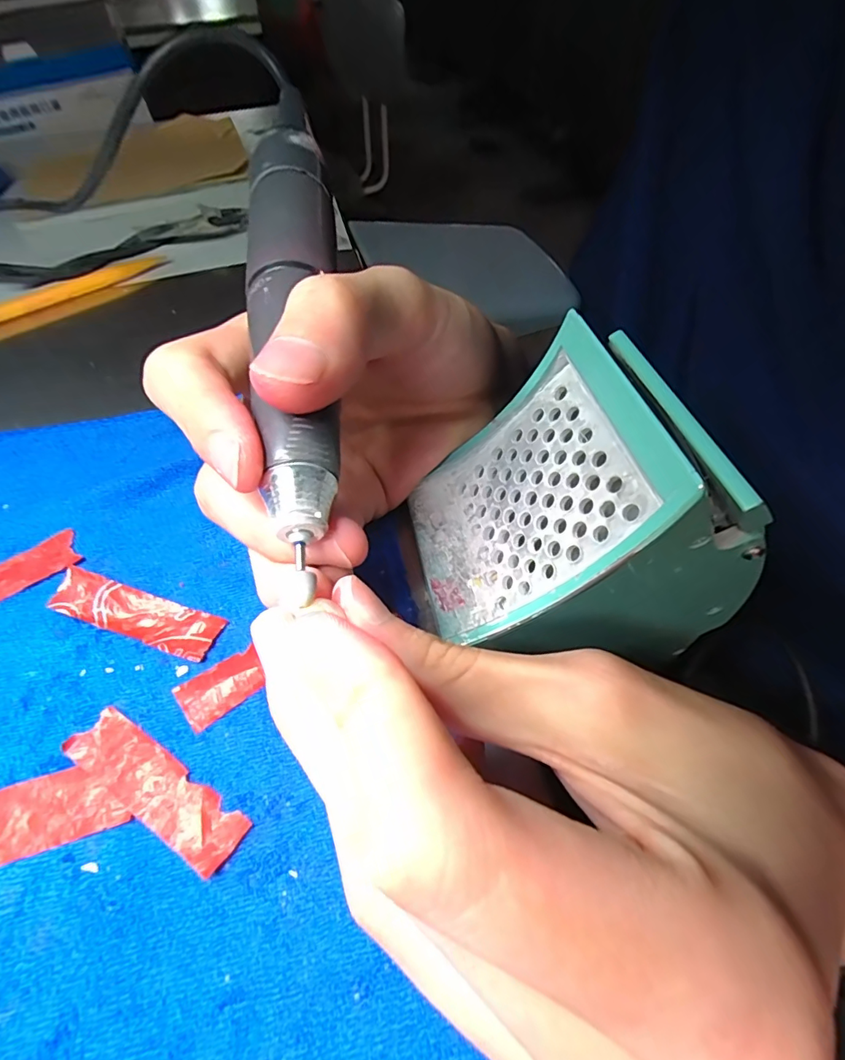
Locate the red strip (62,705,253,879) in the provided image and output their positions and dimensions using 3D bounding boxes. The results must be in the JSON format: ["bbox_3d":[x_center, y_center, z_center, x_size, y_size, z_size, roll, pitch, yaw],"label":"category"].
[{"bbox_3d":[-0.075,0.072,0.137,0.058,0.004,0.015,26,60,19],"label":"red strip"}]

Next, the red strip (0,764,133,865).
[{"bbox_3d":[-0.111,0.079,0.132,0.057,0.004,0.019,-16,55,-8],"label":"red strip"}]

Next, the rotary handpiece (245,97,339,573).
[{"bbox_3d":[-0.040,-0.087,0.150,0.023,0.022,0.200,-7,65,-3],"label":"rotary handpiece"}]

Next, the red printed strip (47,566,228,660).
[{"bbox_3d":[-0.097,0.029,0.166,0.058,0.004,0.015,18,59,6],"label":"red printed strip"}]

